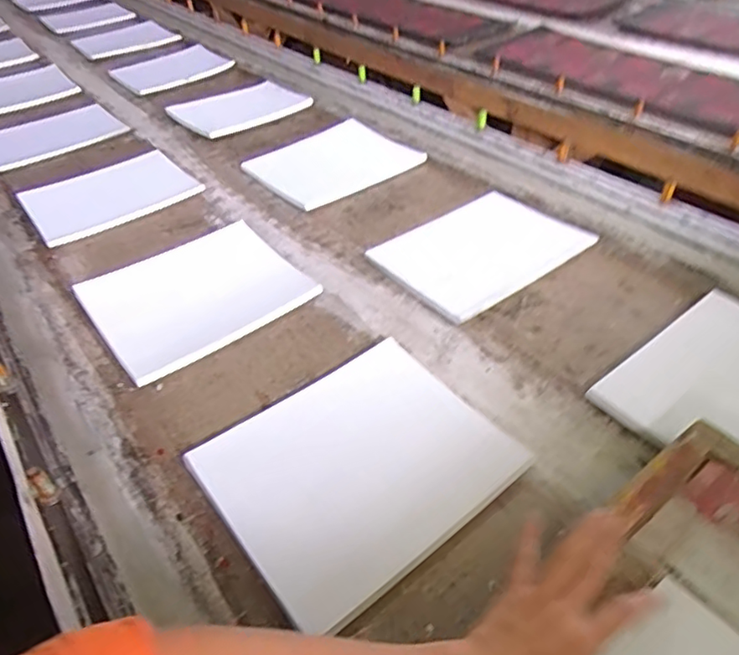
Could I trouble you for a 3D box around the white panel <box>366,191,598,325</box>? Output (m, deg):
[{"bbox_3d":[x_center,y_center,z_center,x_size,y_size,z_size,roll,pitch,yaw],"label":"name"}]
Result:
[{"bbox_3d":[0.164,-0.120,0.854,0.272,0.007,0.205,-28,47,-24],"label":"white panel"}]

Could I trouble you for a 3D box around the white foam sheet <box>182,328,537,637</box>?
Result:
[{"bbox_3d":[-0.010,0.138,0.594,0.275,0.019,0.234,-30,47,-26],"label":"white foam sheet"}]

